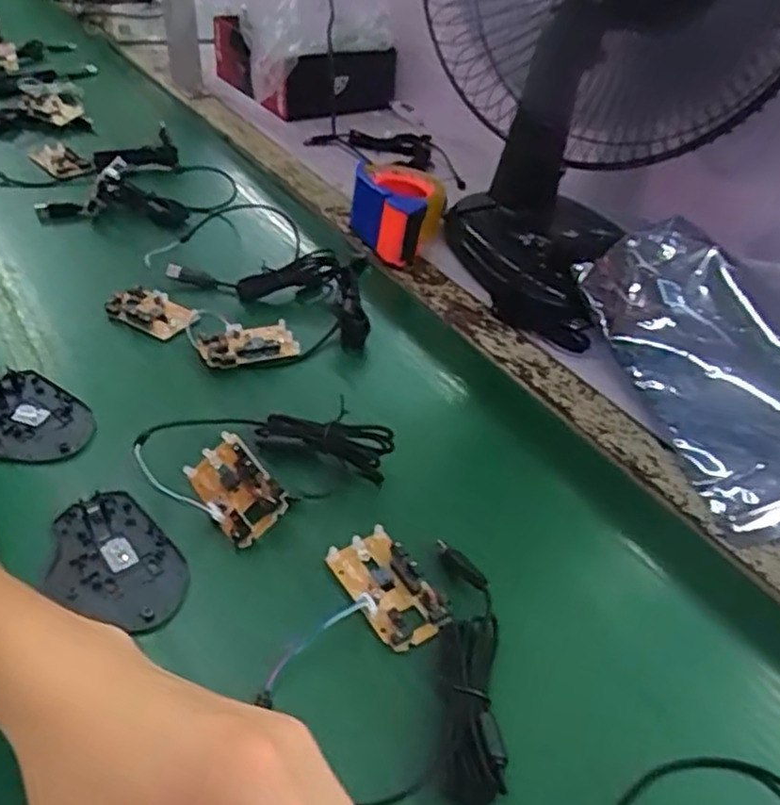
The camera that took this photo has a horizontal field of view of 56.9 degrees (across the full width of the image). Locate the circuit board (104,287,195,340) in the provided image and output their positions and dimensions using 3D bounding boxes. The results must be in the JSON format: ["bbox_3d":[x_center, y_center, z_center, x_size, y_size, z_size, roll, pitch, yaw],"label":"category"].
[{"bbox_3d":[-0.215,-0.082,0.640,0.074,0.012,0.045,24,46,20],"label":"circuit board"}]

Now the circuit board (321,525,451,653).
[{"bbox_3d":[-0.003,0.111,0.435,0.044,0.012,0.079,-23,49,-26],"label":"circuit board"}]

